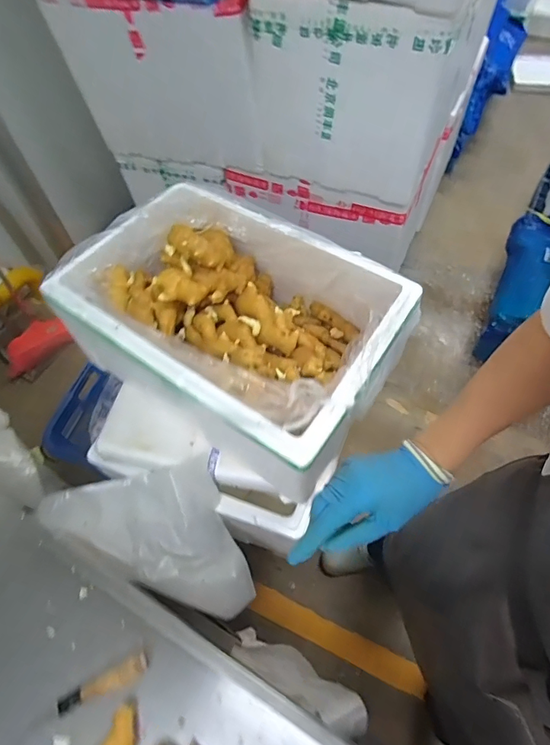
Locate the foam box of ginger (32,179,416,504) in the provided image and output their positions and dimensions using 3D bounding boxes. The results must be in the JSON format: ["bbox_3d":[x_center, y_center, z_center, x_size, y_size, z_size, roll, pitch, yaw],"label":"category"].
[{"bbox_3d":[-0.073,-0.100,0.736,0.532,0.187,0.361,31,65,20],"label":"foam box of ginger"}]

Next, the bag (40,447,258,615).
[{"bbox_3d":[-0.208,0.258,0.760,0.381,0.123,0.206,17,61,13],"label":"bag"}]

